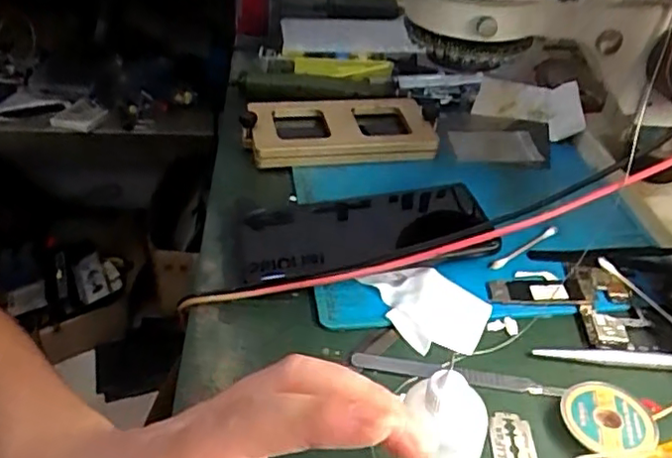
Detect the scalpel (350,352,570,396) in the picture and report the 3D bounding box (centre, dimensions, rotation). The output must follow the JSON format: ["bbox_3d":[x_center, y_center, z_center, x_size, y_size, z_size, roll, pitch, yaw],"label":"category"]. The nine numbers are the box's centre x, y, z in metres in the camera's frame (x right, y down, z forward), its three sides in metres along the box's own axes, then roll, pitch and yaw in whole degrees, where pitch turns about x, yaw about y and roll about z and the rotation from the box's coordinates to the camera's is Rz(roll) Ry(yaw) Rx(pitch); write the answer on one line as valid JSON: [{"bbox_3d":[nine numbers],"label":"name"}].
[{"bbox_3d":[0.065,0.080,0.341,0.112,0.004,0.009,6,52,9],"label":"scalpel"}]

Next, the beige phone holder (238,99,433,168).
[{"bbox_3d":[0.003,-0.084,0.528,0.157,0.027,0.073,-6,38,-13],"label":"beige phone holder"}]

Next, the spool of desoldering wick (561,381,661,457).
[{"bbox_3d":[0.137,0.097,0.311,0.045,0.010,0.044,2,37,-2],"label":"spool of desoldering wick"}]

